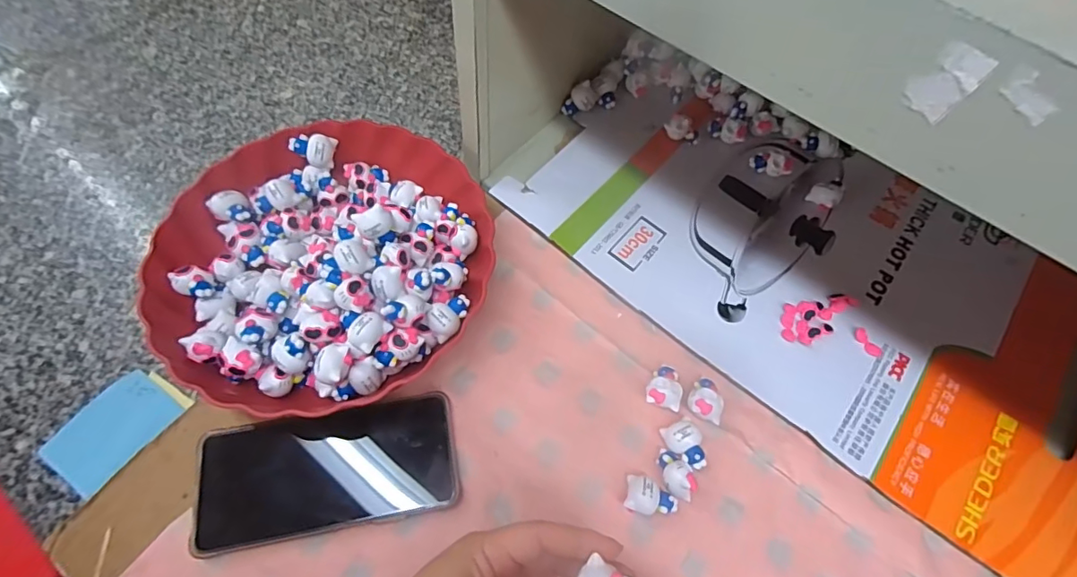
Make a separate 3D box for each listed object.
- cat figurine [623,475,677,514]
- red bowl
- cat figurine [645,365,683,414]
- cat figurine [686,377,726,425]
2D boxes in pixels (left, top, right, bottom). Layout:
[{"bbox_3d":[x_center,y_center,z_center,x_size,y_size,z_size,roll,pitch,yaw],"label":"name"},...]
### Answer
[{"bbox_3d":[0.076,0.141,0.345,0.035,0.017,0.023,16,63,5],"label":"cat figurine"},{"bbox_3d":[-0.161,-0.025,0.391,0.238,0.068,0.235,1,63,-2],"label":"red bowl"},{"bbox_3d":[0.094,0.073,0.381,0.025,0.015,0.031,17,63,6],"label":"cat figurine"},{"bbox_3d":[0.127,0.082,0.382,0.027,0.015,0.032,28,65,11],"label":"cat figurine"}]

